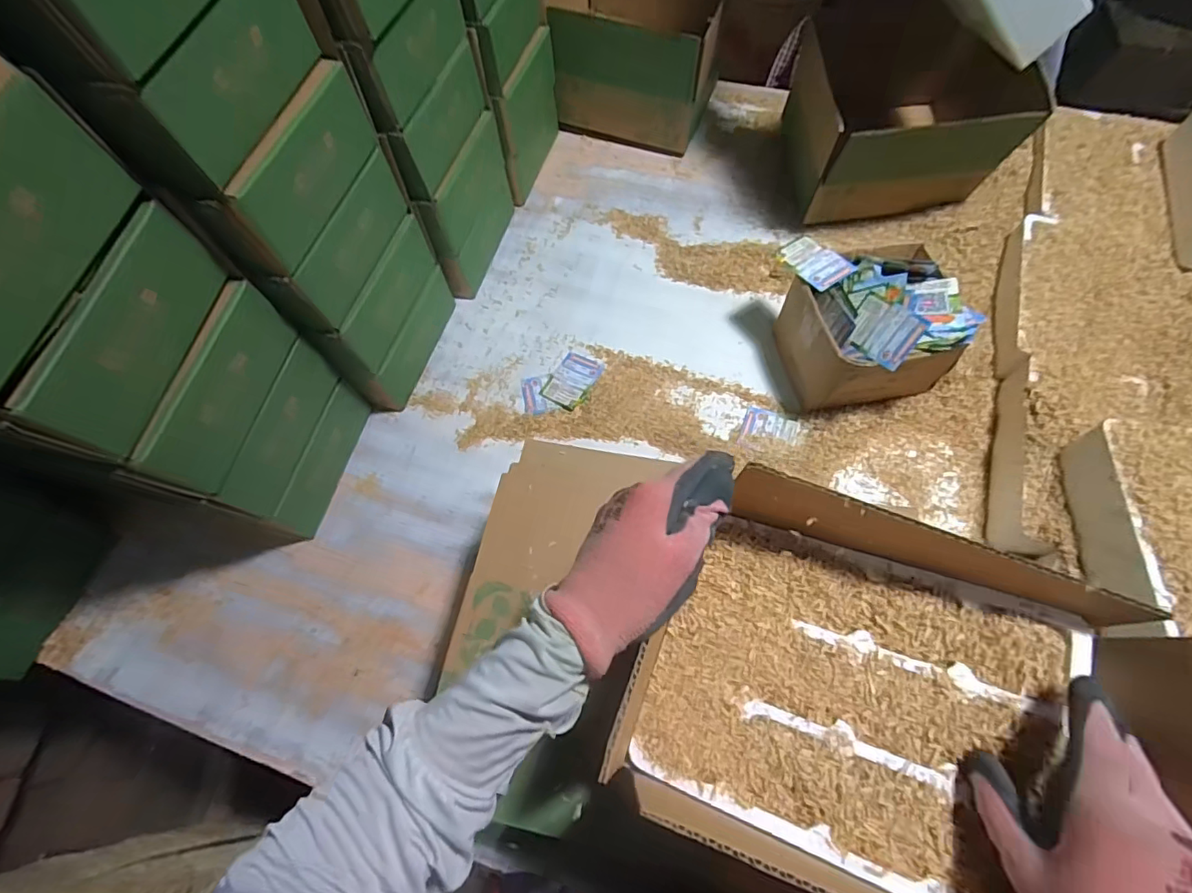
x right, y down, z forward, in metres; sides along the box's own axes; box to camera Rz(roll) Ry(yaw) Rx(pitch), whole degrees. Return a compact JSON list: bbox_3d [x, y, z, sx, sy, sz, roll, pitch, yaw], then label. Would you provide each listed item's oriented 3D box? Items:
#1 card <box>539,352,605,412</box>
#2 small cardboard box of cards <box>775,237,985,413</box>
[{"bbox_3d":[-0.034,-0.092,0.756,0.060,0.006,0.084,28,70,15],"label":"card"},{"bbox_3d":[0.335,-0.162,0.666,0.177,0.137,0.193,-10,65,-2],"label":"small cardboard box of cards"}]

